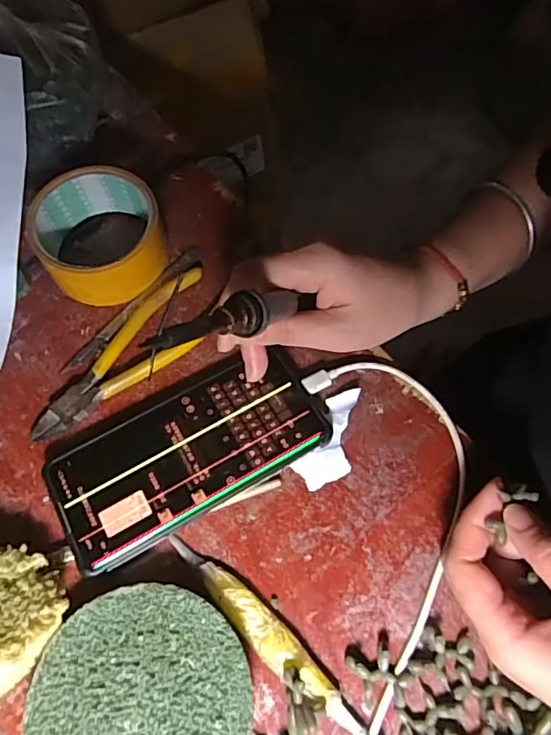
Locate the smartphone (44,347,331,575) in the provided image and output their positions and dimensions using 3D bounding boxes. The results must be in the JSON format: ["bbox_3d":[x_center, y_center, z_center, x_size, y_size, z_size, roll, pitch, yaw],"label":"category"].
[{"bbox_3d":[-0.052,0.050,0.327,0.161,0.012,0.080,-25,62,-11],"label":"smartphone"}]

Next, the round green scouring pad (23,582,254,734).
[{"bbox_3d":[-0.066,0.166,0.263,0.105,0.017,0.105,-1,60,2],"label":"round green scouring pad"}]

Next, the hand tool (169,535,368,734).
[{"bbox_3d":[-0.007,0.140,0.289,0.019,0.012,0.136,-41,66,-19],"label":"hand tool"}]

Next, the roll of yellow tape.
[{"bbox_3d":[-0.124,-0.091,0.387,0.087,0.053,0.084,-1,65,2],"label":"roll of yellow tape"}]

